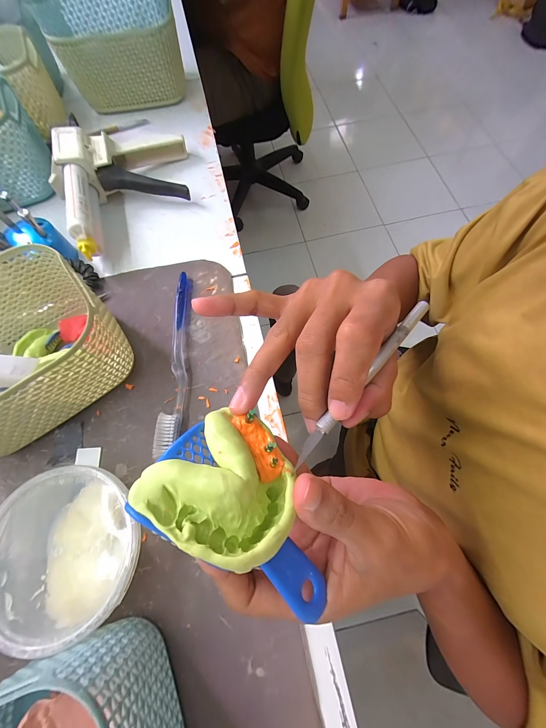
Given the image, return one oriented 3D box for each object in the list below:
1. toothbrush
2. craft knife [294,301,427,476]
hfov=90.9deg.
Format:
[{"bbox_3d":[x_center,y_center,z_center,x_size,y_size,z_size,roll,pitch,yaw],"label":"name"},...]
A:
[{"bbox_3d":[-0.091,-0.009,0.262,0.020,0.013,0.185,-1,70,1],"label":"toothbrush"},{"bbox_3d":[0.057,0.004,0.157,0.007,0.006,0.127,40,69,14],"label":"craft knife"}]

